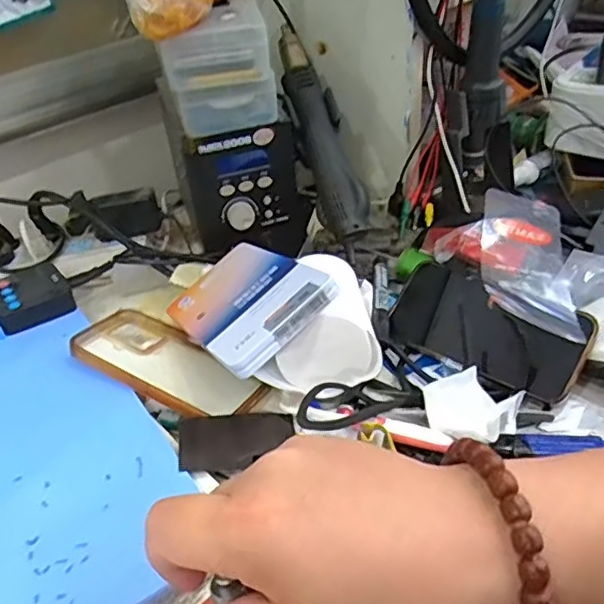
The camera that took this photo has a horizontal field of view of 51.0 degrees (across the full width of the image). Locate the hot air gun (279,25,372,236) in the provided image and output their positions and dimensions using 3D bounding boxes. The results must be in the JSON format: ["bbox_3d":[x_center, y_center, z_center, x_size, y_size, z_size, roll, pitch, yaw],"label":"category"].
[{"bbox_3d":[0.017,-0.174,0.637,0.046,0.041,0.237,-14,77,-11],"label":"hot air gun"}]

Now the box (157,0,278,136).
[{"bbox_3d":[-0.076,-0.216,0.576,0.099,0.097,0.079,-21,49,-10],"label":"box"}]

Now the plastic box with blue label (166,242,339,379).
[{"bbox_3d":[-0.052,-0.002,0.540,0.103,0.016,0.189,-42,27,-10],"label":"plastic box with blue label"}]

